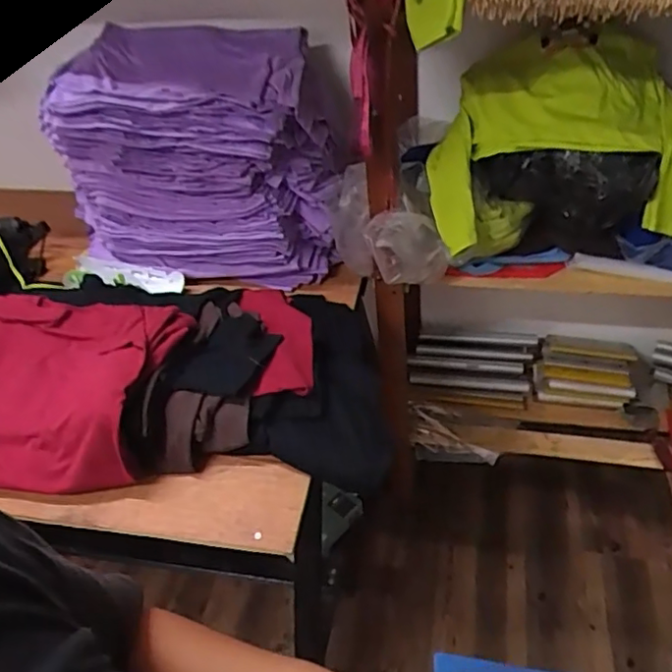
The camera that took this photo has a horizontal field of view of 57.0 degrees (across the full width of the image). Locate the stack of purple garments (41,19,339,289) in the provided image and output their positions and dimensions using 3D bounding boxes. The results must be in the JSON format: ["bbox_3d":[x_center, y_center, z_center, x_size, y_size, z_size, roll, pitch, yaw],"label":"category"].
[{"bbox_3d":[-0.260,-0.367,1.254,0.518,0.388,0.357,2,43,9],"label":"stack of purple garments"}]

